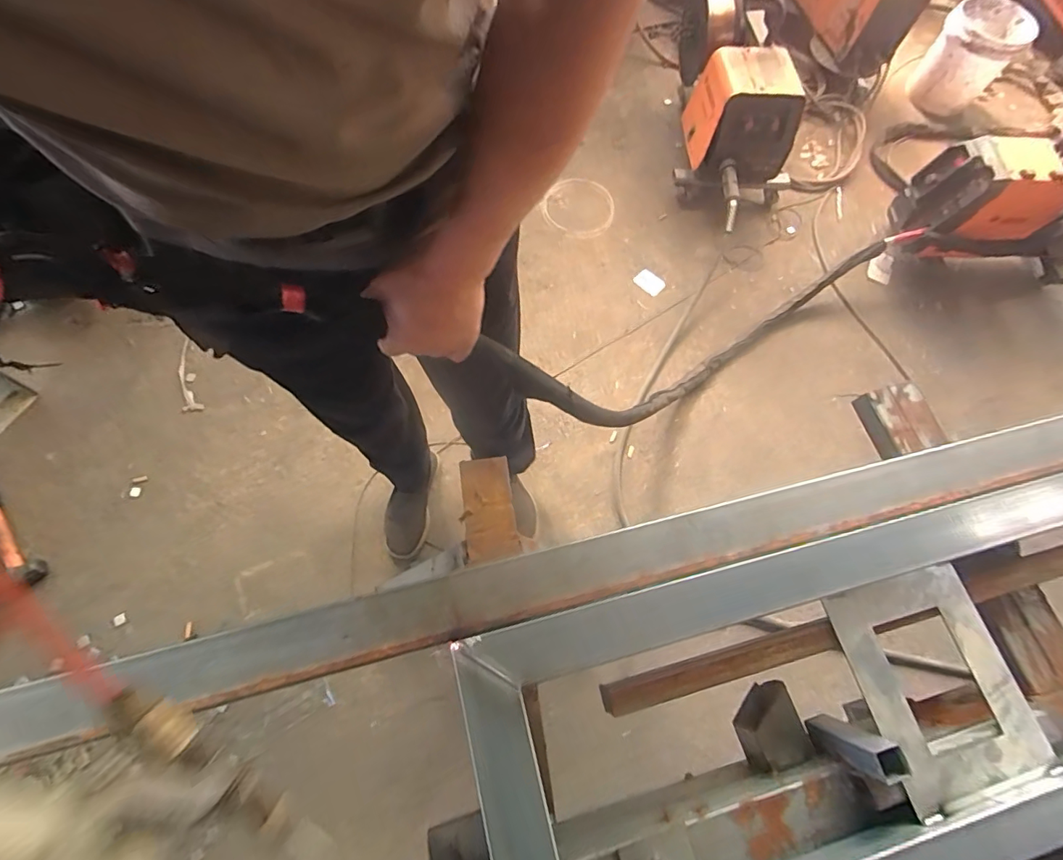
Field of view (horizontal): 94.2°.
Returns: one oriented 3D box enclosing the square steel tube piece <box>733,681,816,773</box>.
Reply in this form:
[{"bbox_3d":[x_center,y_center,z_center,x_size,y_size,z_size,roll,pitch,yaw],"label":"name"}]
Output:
[{"bbox_3d":[0.197,0.245,0.410,0.044,0.038,0.056,-14,70,-9],"label":"square steel tube piece"}]

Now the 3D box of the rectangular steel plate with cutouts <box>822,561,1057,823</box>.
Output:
[{"bbox_3d":[0.301,0.185,0.370,0.116,0.010,0.145,-14,70,-9],"label":"rectangular steel plate with cutouts"}]

